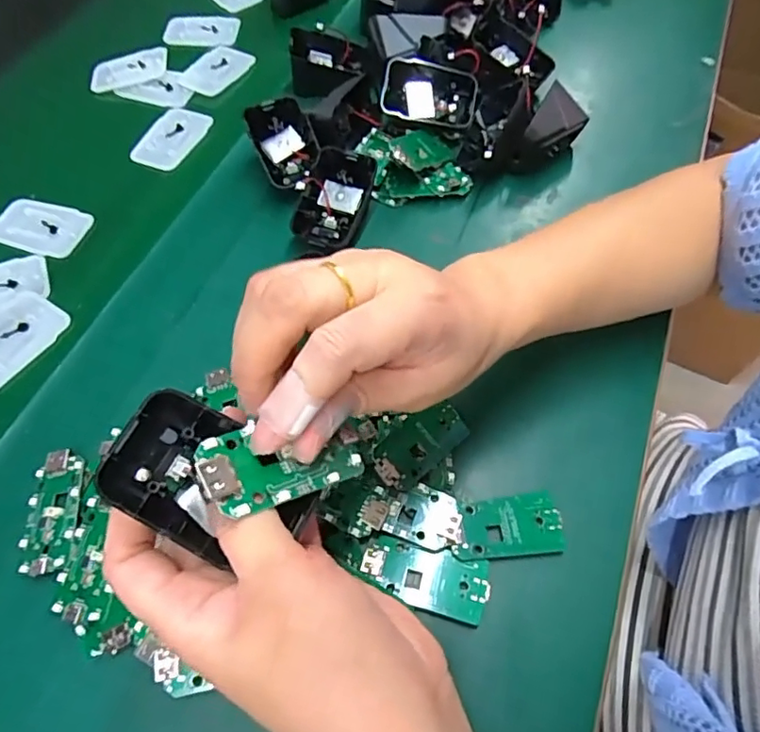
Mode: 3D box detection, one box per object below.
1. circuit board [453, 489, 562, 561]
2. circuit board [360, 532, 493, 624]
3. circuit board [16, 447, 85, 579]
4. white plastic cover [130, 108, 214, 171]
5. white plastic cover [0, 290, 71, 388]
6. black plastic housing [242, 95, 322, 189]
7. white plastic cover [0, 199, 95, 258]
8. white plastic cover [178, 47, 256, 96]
[{"bbox_3d":[0.068,0.084,0.292,0.055,0.004,0.032,-4,62,-2],"label":"circuit board"},{"bbox_3d":[0.022,0.106,0.279,0.063,0.004,0.029,14,63,7],"label":"circuit board"},{"bbox_3d":[-0.174,0.076,0.292,0.029,0.005,0.064,-7,62,-4],"label":"circuit board"},{"bbox_3d":[-0.171,-0.189,0.453,0.043,0.004,0.069,22,64,11],"label":"white plastic cover"},{"bbox_3d":[-0.240,-0.018,0.357,0.047,0.004,0.069,27,65,14],"label":"white plastic cover"},{"bbox_3d":[-0.069,-0.162,0.403,0.043,0.023,0.065,-20,97,-3],"label":"black plastic housing"},{"bbox_3d":[-0.249,-0.103,0.407,0.063,0.004,0.043,18,64,10],"label":"white plastic cover"},{"bbox_3d":[-0.143,-0.265,0.493,0.044,0.008,0.066,27,65,14],"label":"white plastic cover"}]

